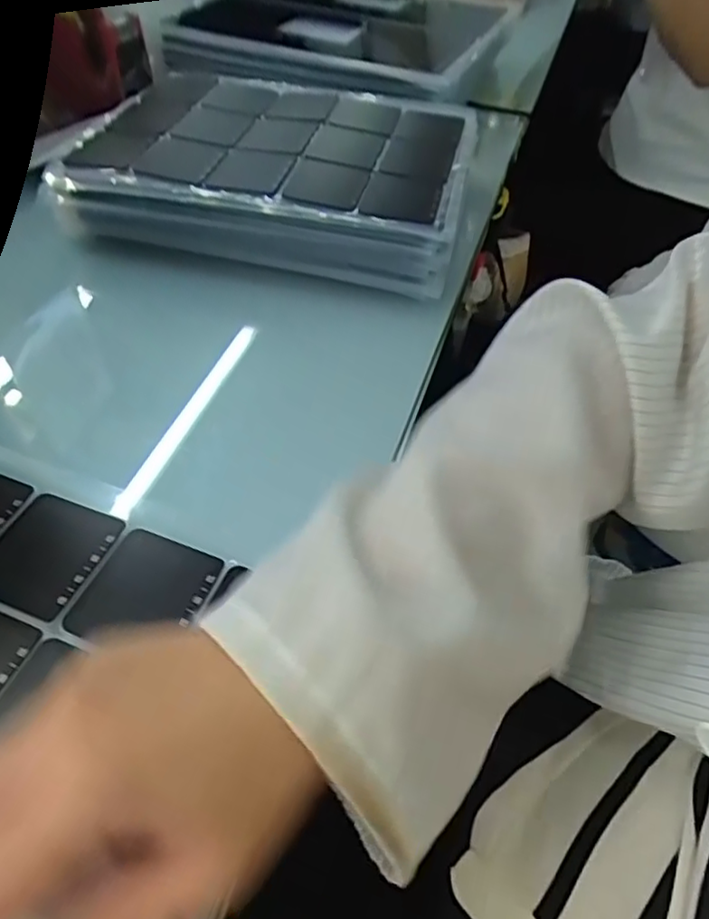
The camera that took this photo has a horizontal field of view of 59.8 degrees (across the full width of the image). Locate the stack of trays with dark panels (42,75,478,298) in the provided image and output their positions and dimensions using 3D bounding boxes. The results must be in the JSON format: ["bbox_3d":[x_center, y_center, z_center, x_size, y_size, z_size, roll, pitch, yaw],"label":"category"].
[{"bbox_3d":[-0.054,-0.236,0.486,0.293,0.048,0.234,16,50,9],"label":"stack of trays with dark panels"}]

